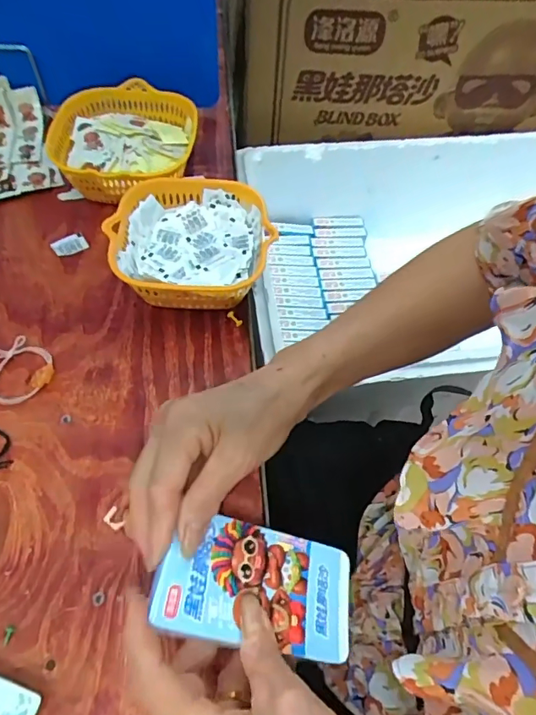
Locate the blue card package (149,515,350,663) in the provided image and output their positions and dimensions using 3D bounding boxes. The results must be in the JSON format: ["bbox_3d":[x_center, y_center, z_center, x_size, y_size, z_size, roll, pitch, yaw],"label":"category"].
[{"bbox_3d":[-0.004,0.134,0.284,0.120,0.004,0.065,22,48,-16],"label":"blue card package"}]

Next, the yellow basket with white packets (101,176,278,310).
[{"bbox_3d":[-0.070,-0.099,0.454,0.145,0.064,0.135,4,58,-1],"label":"yellow basket with white packets"}]

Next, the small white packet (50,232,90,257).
[{"bbox_3d":[-0.205,-0.116,0.493,0.033,0.006,0.024,-28,64,-20],"label":"small white packet"}]

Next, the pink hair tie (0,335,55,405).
[{"bbox_3d":[-0.213,0.008,0.408,0.054,0.012,0.063,-20,62,-16],"label":"pink hair tie"}]

